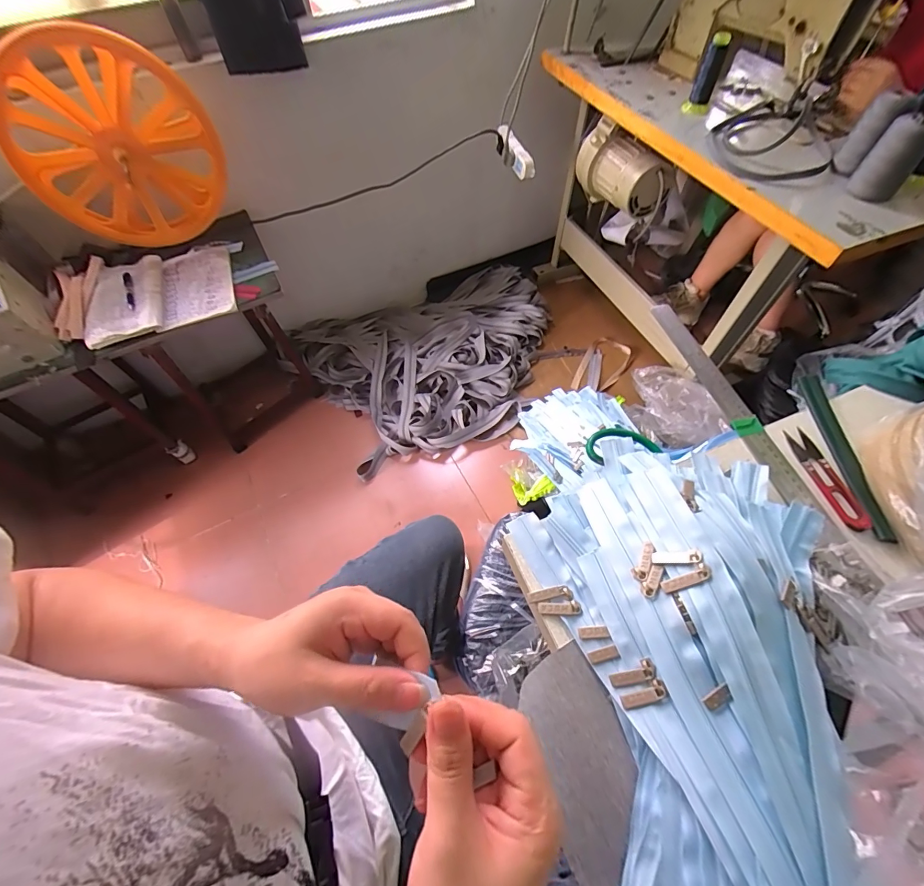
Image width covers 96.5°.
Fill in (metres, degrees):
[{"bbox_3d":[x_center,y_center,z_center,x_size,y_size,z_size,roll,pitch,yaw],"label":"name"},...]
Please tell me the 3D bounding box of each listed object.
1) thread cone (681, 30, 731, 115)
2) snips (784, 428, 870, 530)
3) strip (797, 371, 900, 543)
[{"bbox_3d":[0.527,-0.793,0.887,0.055,0.121,0.046,18,62,14],"label":"thread cone"},{"bbox_3d":[0.387,0.036,0.438,0.025,0.011,0.117,-9,59,-2],"label":"snips"},{"bbox_3d":[0.417,0.009,0.451,0.021,0.012,0.200,1,59,4],"label":"strip"}]

